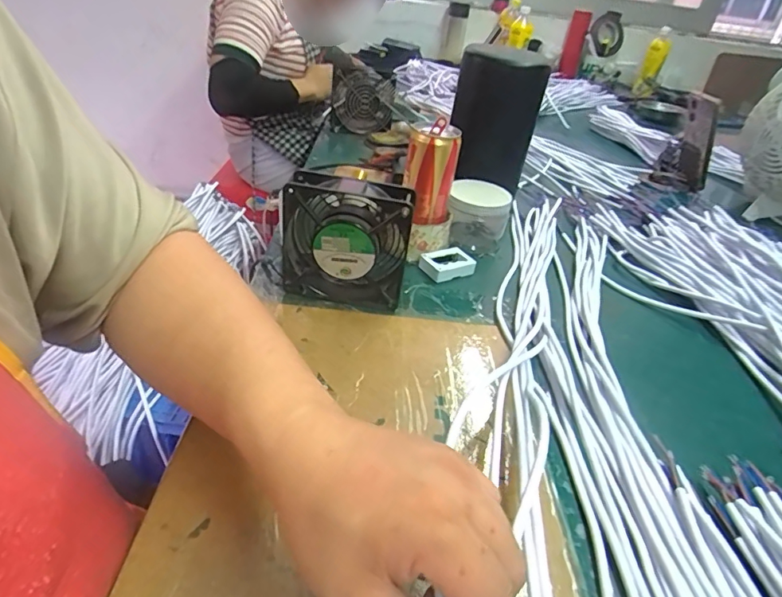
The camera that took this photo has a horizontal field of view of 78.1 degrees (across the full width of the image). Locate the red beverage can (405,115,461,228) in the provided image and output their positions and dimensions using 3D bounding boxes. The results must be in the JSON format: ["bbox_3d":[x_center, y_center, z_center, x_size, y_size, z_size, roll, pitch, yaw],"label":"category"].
[{"bbox_3d":[0.046,-0.146,0.555,0.056,0.105,0.050,11,35,5],"label":"red beverage can"}]

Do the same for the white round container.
[{"bbox_3d":[0.114,-0.108,0.627,0.071,0.063,0.086,17,36,13],"label":"white round container"}]

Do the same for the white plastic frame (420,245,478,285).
[{"bbox_3d":[0.067,-0.040,0.569,0.055,0.020,0.045,-15,41,-28],"label":"white plastic frame"}]

